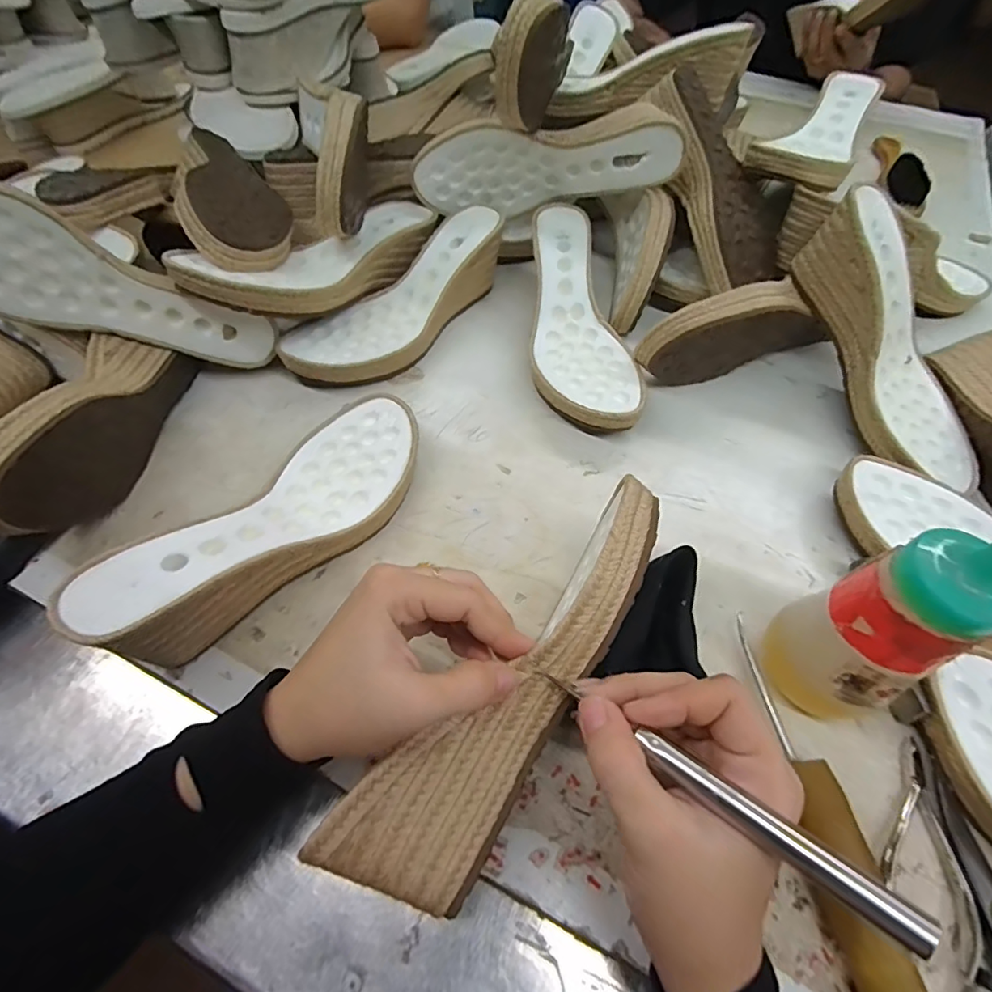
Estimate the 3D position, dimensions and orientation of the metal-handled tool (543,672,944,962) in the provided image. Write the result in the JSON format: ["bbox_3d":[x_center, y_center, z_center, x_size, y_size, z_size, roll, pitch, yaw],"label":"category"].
[{"bbox_3d":[0.079,0.111,0.205,0.148,0.007,0.011,23,55,42],"label":"metal-handled tool"}]

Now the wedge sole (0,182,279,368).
[{"bbox_3d":[-0.292,-0.149,0.389,0.235,0.082,0.050,17,48,-32],"label":"wedge sole"}]

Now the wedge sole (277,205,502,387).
[{"bbox_3d":[-0.080,-0.171,0.462,0.224,0.066,0.072,-38,65,-25],"label":"wedge sole"}]

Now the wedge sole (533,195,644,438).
[{"bbox_3d":[0.071,-0.155,0.451,0.080,0.065,0.230,-2,55,-3],"label":"wedge sole"}]

